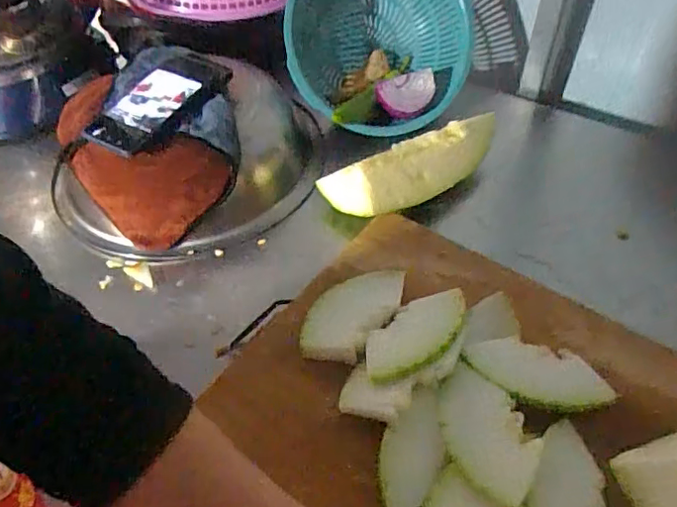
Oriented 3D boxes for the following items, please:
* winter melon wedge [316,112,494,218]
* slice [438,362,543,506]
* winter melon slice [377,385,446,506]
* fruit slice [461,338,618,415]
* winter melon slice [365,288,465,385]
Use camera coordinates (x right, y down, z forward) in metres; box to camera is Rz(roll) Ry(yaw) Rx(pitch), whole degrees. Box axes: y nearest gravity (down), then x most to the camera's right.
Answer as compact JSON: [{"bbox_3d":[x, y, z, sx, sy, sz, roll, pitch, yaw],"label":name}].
[{"bbox_3d":[0.100,-0.104,0.698,0.238,0.059,0.087,-21,51,-16],"label":"winter melon wedge"},{"bbox_3d":[0.124,0.151,0.471,0.068,0.013,0.117,-19,51,-14],"label":"slice"},{"bbox_3d":[0.063,0.165,0.472,0.051,0.012,0.106,14,66,13],"label":"winter melon slice"},{"bbox_3d":[0.179,0.108,0.502,0.127,0.009,0.066,13,50,13],"label":"fruit slice"},{"bbox_3d":[0.076,0.078,0.533,0.131,0.014,0.064,-33,55,-24],"label":"winter melon slice"}]

